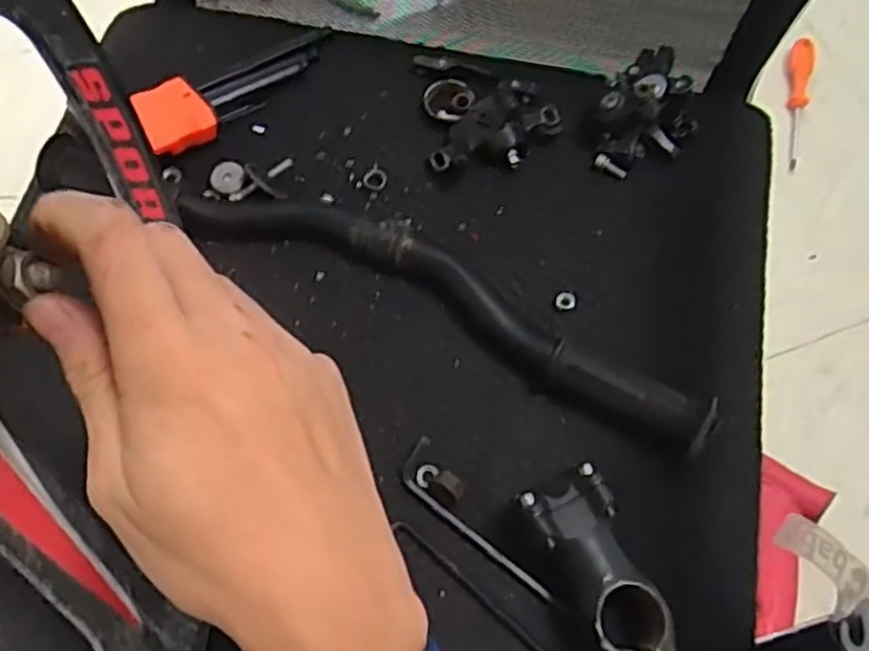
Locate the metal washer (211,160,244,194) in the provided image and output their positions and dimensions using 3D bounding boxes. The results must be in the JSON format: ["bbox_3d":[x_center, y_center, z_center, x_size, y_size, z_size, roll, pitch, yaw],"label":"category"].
[{"bbox_3d":[-0.129,-0.092,0.454,0.020,0.005,0.020,0,69,0],"label":"metal washer"}]

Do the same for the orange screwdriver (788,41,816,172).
[{"bbox_3d":[0.491,-0.299,0.982,0.030,0.030,0.196,10,73,3],"label":"orange screwdriver"}]

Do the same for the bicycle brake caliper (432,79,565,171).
[{"bbox_3d":[0.042,-0.126,0.448,0.087,0.031,0.048,-41,74,-14],"label":"bicycle brake caliper"}]

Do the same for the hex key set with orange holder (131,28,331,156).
[{"bbox_3d":[-0.122,-0.155,0.468,0.137,0.031,0.051,-32,72,-11],"label":"hex key set with orange holder"}]

